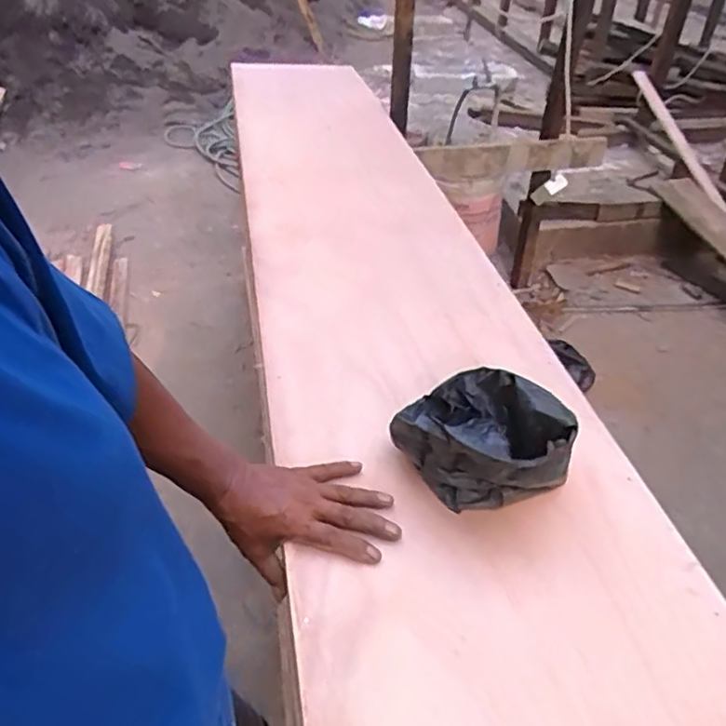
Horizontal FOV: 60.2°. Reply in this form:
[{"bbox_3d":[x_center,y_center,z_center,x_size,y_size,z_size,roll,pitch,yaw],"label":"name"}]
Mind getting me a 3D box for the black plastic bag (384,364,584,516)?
[{"bbox_3d":[0.128,0.079,0.676,0.142,0.109,0.178,-30,49,-33],"label":"black plastic bag"}]

